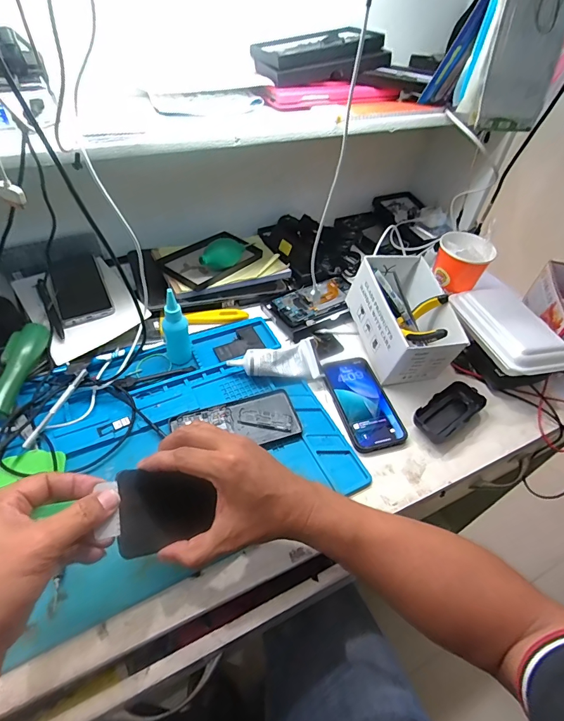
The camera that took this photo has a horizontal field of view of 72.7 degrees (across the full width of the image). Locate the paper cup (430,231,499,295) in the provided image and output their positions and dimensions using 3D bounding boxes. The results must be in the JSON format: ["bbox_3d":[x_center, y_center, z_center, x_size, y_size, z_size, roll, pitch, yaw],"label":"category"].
[{"bbox_3d":[0.295,-0.161,0.635,0.082,0.068,0.075,3,48,-3],"label":"paper cup"}]

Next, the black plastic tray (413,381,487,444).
[{"bbox_3d":[0.230,0.071,0.534,0.110,0.023,0.052,-28,56,-26],"label":"black plastic tray"}]

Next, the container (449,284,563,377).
[{"bbox_3d":[0.336,-0.049,0.568,0.110,0.040,0.176,-12,51,-15],"label":"container"}]

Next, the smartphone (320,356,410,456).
[{"bbox_3d":[0.115,0.058,0.542,0.076,0.015,0.144,-10,50,-14],"label":"smartphone"}]

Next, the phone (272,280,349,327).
[{"bbox_3d":[0.055,-0.102,0.671,0.138,0.019,0.080,-20,53,-21],"label":"phone"}]

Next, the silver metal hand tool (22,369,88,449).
[{"bbox_3d":[-0.283,0.058,0.480,0.010,0.012,0.112,22,64,14],"label":"silver metal hand tool"}]

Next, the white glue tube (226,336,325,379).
[{"bbox_3d":[-0.009,-0.002,0.557,0.134,0.036,0.053,2,48,-3],"label":"white glue tube"}]

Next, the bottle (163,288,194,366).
[{"bbox_3d":[-0.148,-0.045,0.536,0.035,0.116,0.028,-9,50,-13],"label":"bottle"}]

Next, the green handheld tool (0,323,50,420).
[{"bbox_3d":[-0.351,0.009,0.505,0.037,0.030,0.139,4,48,-1],"label":"green handheld tool"}]

